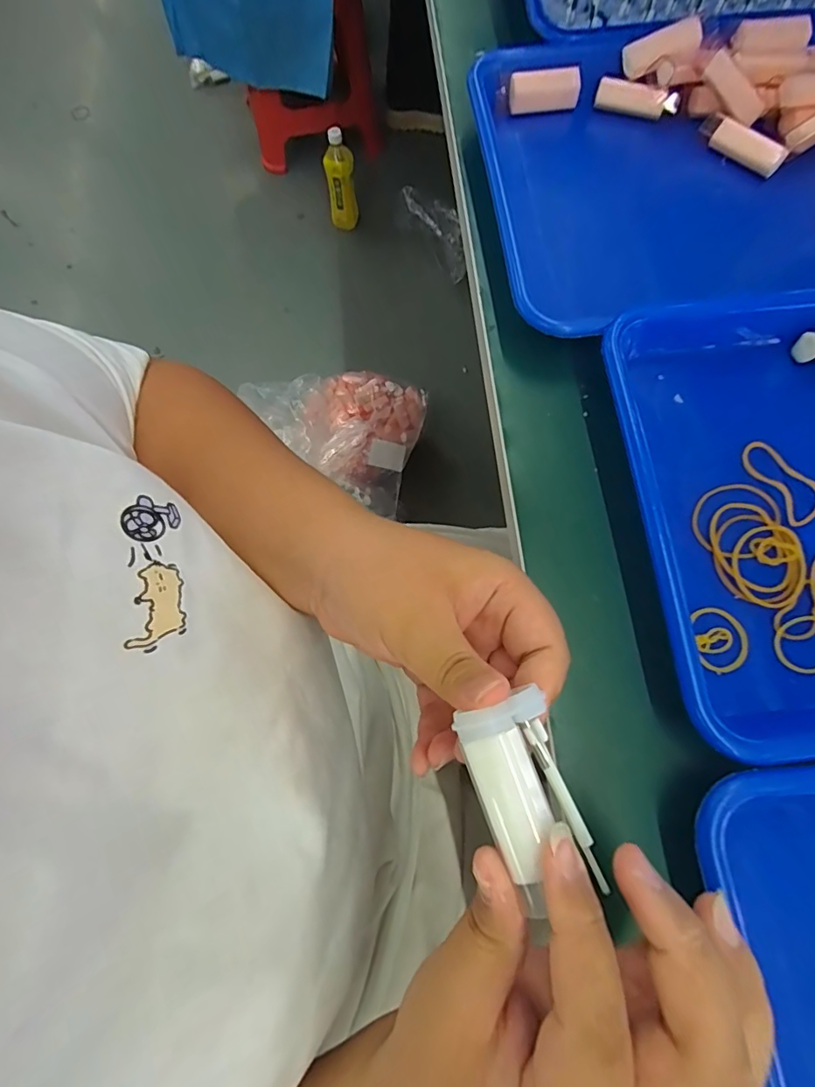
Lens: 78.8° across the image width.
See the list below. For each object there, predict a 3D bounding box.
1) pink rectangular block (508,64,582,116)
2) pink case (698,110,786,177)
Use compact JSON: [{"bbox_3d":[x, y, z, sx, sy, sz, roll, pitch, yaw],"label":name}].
[{"bbox_3d":[0.100,-0.332,0.363,0.052,0.018,0.015,-6,74,-2],"label":"pink rectangular block"},{"bbox_3d":[0.234,-0.280,0.347,0.060,0.016,0.014,35,77,10],"label":"pink case"}]

